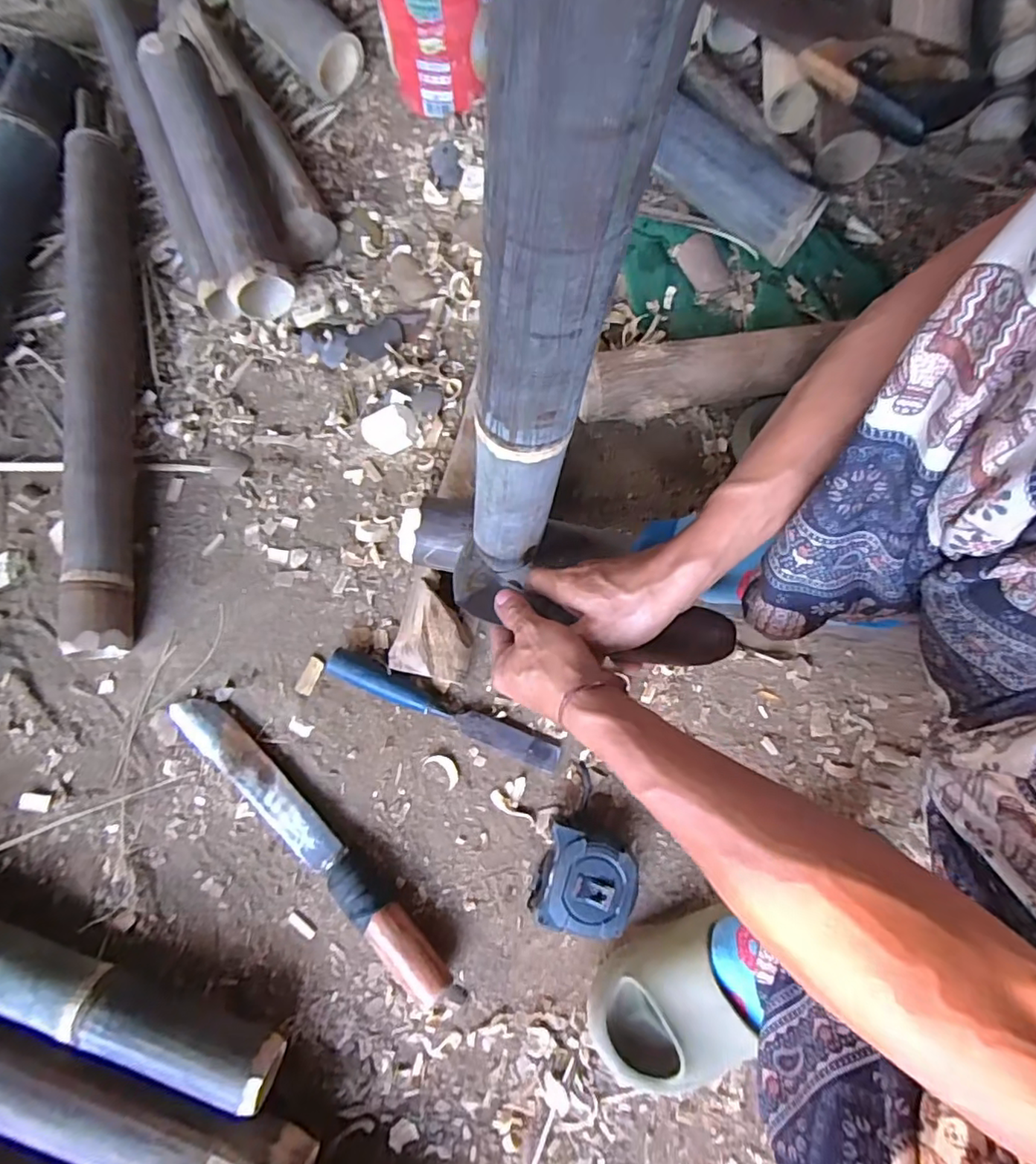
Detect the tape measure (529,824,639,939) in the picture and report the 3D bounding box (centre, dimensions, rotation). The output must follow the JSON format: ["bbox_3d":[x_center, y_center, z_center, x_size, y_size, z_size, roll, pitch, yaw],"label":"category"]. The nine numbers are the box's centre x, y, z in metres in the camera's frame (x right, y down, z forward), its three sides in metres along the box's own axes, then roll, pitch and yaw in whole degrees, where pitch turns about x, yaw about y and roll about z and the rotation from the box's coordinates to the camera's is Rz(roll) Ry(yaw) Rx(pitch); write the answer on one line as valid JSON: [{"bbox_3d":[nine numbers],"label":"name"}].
[{"bbox_3d":[0.058,0.258,0.495,0.079,0.040,0.077,18,77,3],"label":"tape measure"}]

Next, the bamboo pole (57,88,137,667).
[{"bbox_3d":[-0.444,-0.225,0.612,0.056,0.076,0.608,-9,77,-3],"label":"bamboo pole"}]

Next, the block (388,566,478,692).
[{"bbox_3d":[-0.075,0.045,0.545,0.071,0.049,0.096,16,77,3],"label":"block"}]

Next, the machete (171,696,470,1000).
[{"bbox_3d":[-0.187,0.229,0.507,0.363,0.038,0.047,42,80,8],"label":"machete"}]

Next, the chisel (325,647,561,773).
[{"bbox_3d":[-0.070,0.119,0.537,0.229,0.026,0.027,23,78,4],"label":"chisel"}]

